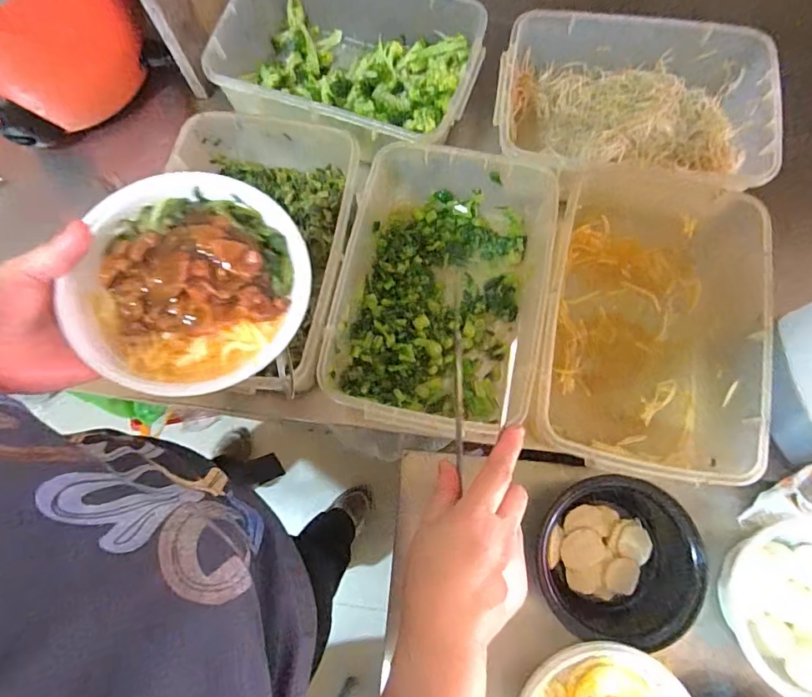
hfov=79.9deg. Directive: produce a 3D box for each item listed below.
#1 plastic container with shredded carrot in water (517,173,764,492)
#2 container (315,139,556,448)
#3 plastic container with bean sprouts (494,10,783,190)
[{"bbox_3d":[0.260,-0.026,0.531,0.223,0.109,0.320,12,79,4],"label":"plastic container with shredded carrot in water"},{"bbox_3d":[0.035,-0.081,0.548,0.210,0.108,0.306,8,79,3],"label":"container"},{"bbox_3d":[0.272,-0.289,0.605,0.319,0.089,0.208,10,79,3],"label":"plastic container with bean sprouts"}]

